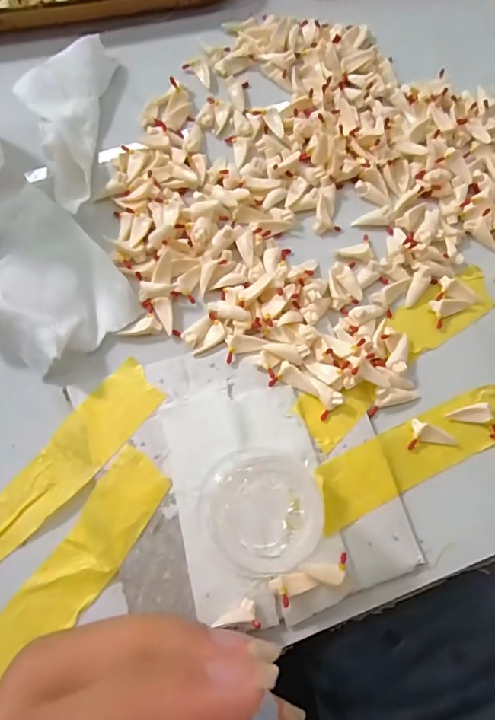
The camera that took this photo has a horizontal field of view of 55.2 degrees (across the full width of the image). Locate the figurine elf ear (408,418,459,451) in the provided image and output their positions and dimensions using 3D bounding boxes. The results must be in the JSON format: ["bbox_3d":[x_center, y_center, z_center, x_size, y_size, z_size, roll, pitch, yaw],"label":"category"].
[{"bbox_3d":[0.064,0.027,0.162,0.016,0.005,0.010,13,73,1],"label":"figurine elf ear"}]

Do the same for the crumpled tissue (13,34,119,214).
[{"bbox_3d":[-0.073,-0.095,0.184,0.034,0.019,0.085,2,73,-2],"label":"crumpled tissue"}]

